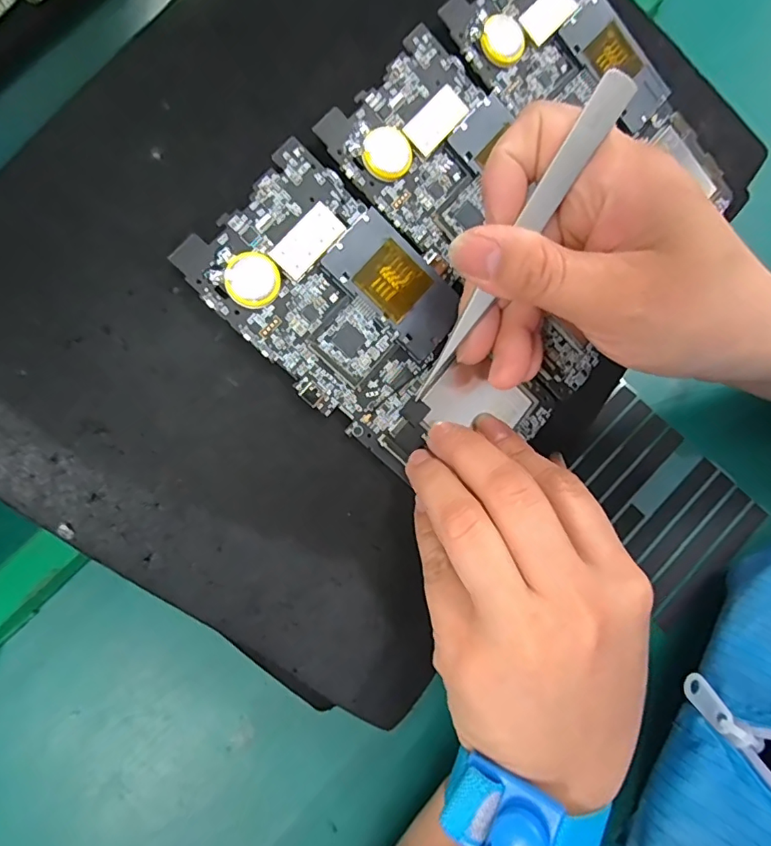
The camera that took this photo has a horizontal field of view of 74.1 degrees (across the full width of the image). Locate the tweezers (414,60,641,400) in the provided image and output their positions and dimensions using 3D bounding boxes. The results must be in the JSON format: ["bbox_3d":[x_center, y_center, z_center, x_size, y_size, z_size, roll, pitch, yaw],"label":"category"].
[{"bbox_3d":[0.042,-0.059,0.182,0.010,0.004,0.125,38,116,8],"label":"tweezers"}]

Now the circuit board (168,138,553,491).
[{"bbox_3d":[-0.004,-0.035,0.207,0.073,0.006,0.144,-45,101,-8],"label":"circuit board"}]

